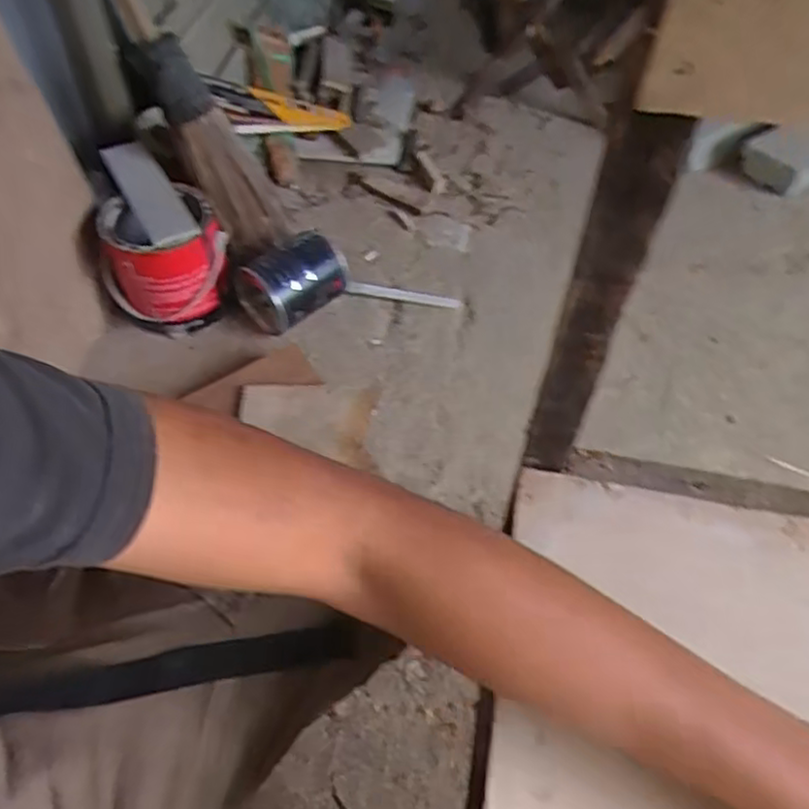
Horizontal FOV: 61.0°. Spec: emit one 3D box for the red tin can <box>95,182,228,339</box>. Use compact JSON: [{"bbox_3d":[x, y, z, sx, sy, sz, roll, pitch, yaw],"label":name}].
[{"bbox_3d":[-0.338,-0.200,0.968,0.160,0.137,0.148,1,51,-1],"label":"red tin can"}]

